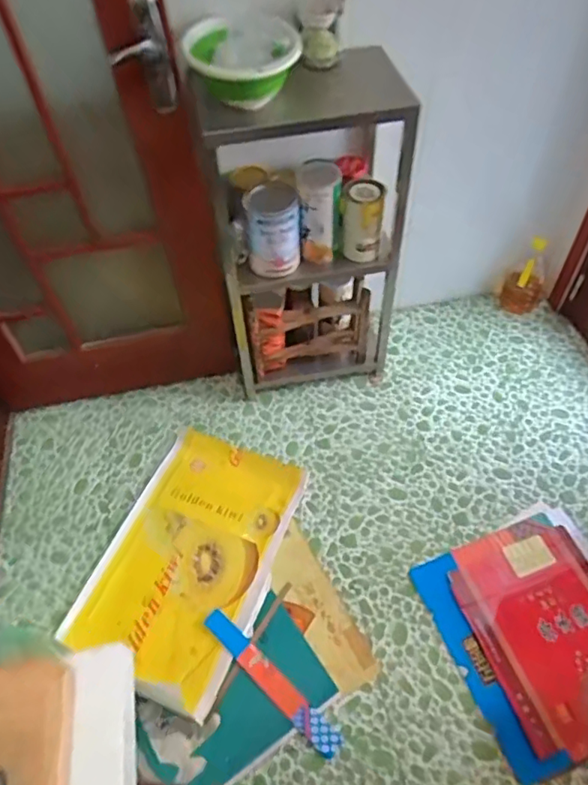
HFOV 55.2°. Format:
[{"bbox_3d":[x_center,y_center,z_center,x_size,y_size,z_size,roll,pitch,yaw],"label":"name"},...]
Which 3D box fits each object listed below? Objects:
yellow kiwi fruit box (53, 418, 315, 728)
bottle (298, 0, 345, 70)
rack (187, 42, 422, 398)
[{"bbox_3d":[-0.251,0.392,1.407,0.396,0.070,0.631,18,58,15],"label":"yellow kiwi fruit box"},{"bbox_3d":[0.052,-0.734,1.045,0.081,0.276,0.074,4,55,6],"label":"bottle"},{"bbox_3d":[0.038,-0.388,1.448,0.451,0.887,0.293,-6,53,-2],"label":"rack"}]

